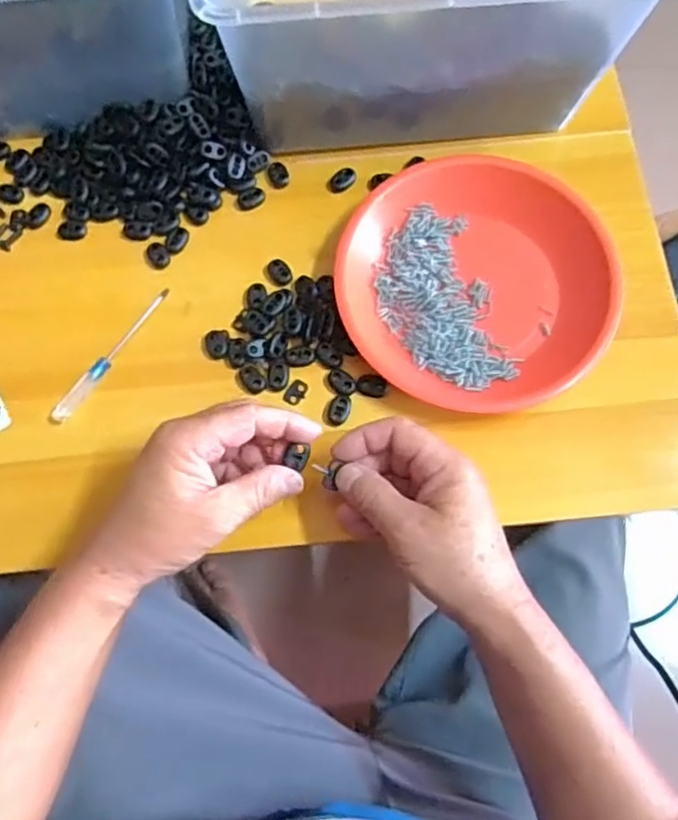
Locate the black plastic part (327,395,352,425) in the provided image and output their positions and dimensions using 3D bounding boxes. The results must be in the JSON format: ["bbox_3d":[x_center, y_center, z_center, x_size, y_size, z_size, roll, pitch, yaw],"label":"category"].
[{"bbox_3d":[0.000,0.000,0.443,0.014,0.006,0.021,20,74,7],"label":"black plastic part"}]

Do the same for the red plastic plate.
[{"bbox_3d":[0.094,-0.091,0.452,0.196,0.031,0.175,43,78,13],"label":"red plastic plate"}]

